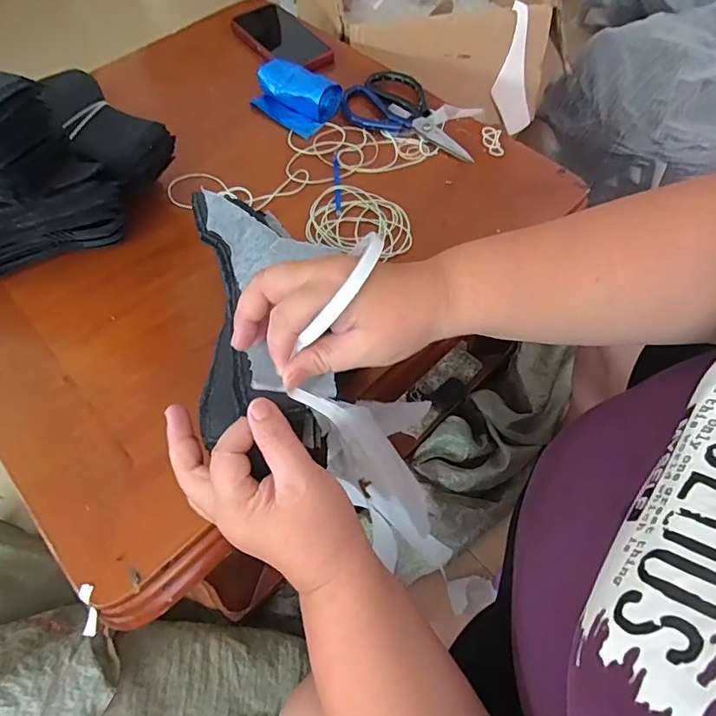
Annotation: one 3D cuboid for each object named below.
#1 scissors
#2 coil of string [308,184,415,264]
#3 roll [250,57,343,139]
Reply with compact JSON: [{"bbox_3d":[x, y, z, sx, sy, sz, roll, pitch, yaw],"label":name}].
[{"bbox_3d":[0.070,-0.308,0.602,0.182,0.013,0.104,25,65,16],"label":"scissors"},{"bbox_3d":[0.004,-0.144,0.518,0.114,0.006,0.084,19,64,13],"label":"coil of string"},{"bbox_3d":[-0.081,-0.332,0.609,0.114,0.037,0.073,34,68,20],"label":"roll"}]

